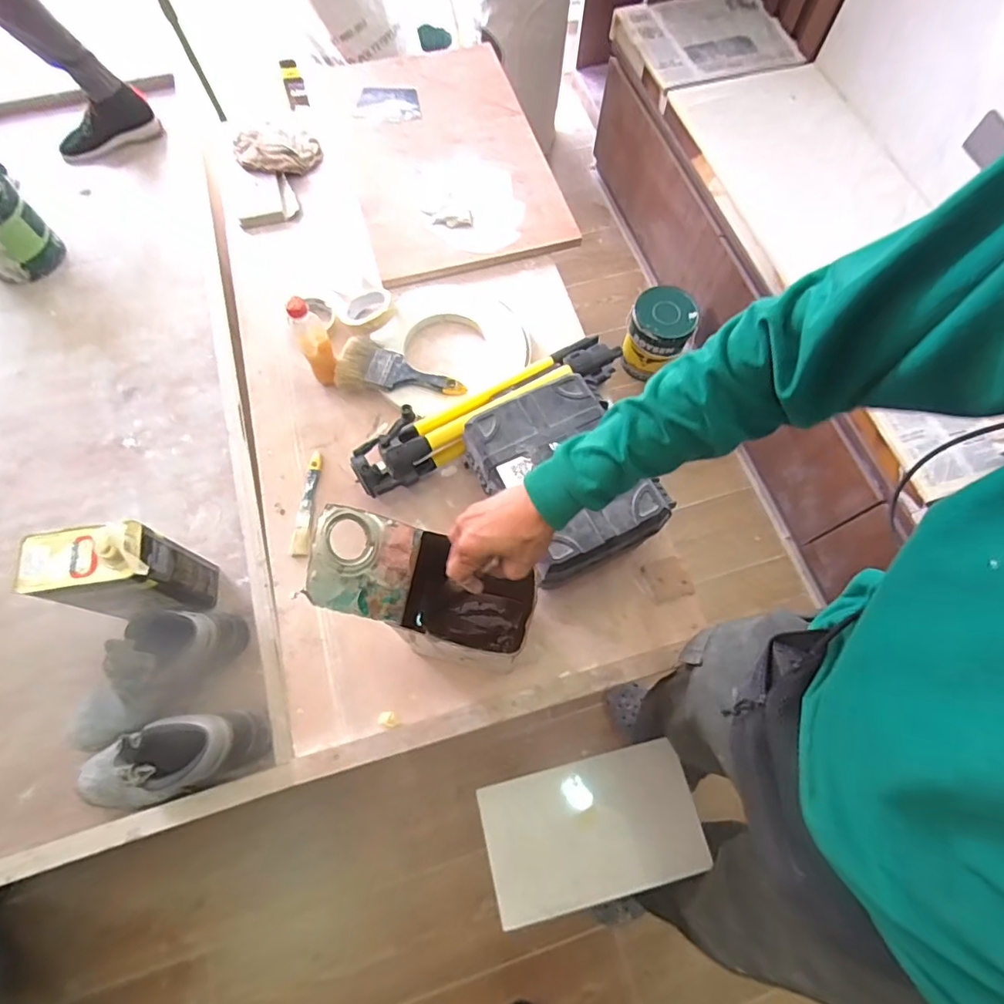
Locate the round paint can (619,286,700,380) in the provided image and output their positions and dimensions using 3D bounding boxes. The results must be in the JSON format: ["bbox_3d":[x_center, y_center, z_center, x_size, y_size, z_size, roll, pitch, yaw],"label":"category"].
[{"bbox_3d":[0.440,-0.474,1.529,0.164,0.207,0.161,0,68,0],"label":"round paint can"}]

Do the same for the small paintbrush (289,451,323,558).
[{"bbox_3d":[-0.309,0.001,0.860,0.026,0.010,0.178,3,68,1],"label":"small paintbrush"}]

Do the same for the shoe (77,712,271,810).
[{"bbox_3d":[-0.515,0.395,0.818,0.284,0.137,0.109,-12,69,-5],"label":"shoe"}]

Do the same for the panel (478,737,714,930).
[{"bbox_3d":[0.150,0.536,0.885,0.344,0.014,0.200,-13,69,-5],"label":"panel"}]

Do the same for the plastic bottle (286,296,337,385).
[{"bbox_3d":[-0.298,-0.250,0.865,0.049,0.177,0.044,-24,71,-10],"label":"plastic bottle"}]

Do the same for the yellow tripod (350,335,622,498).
[{"bbox_3d":[-0.021,-0.152,0.865,0.465,0.118,0.141,-33,72,-13],"label":"yellow tripod"}]

